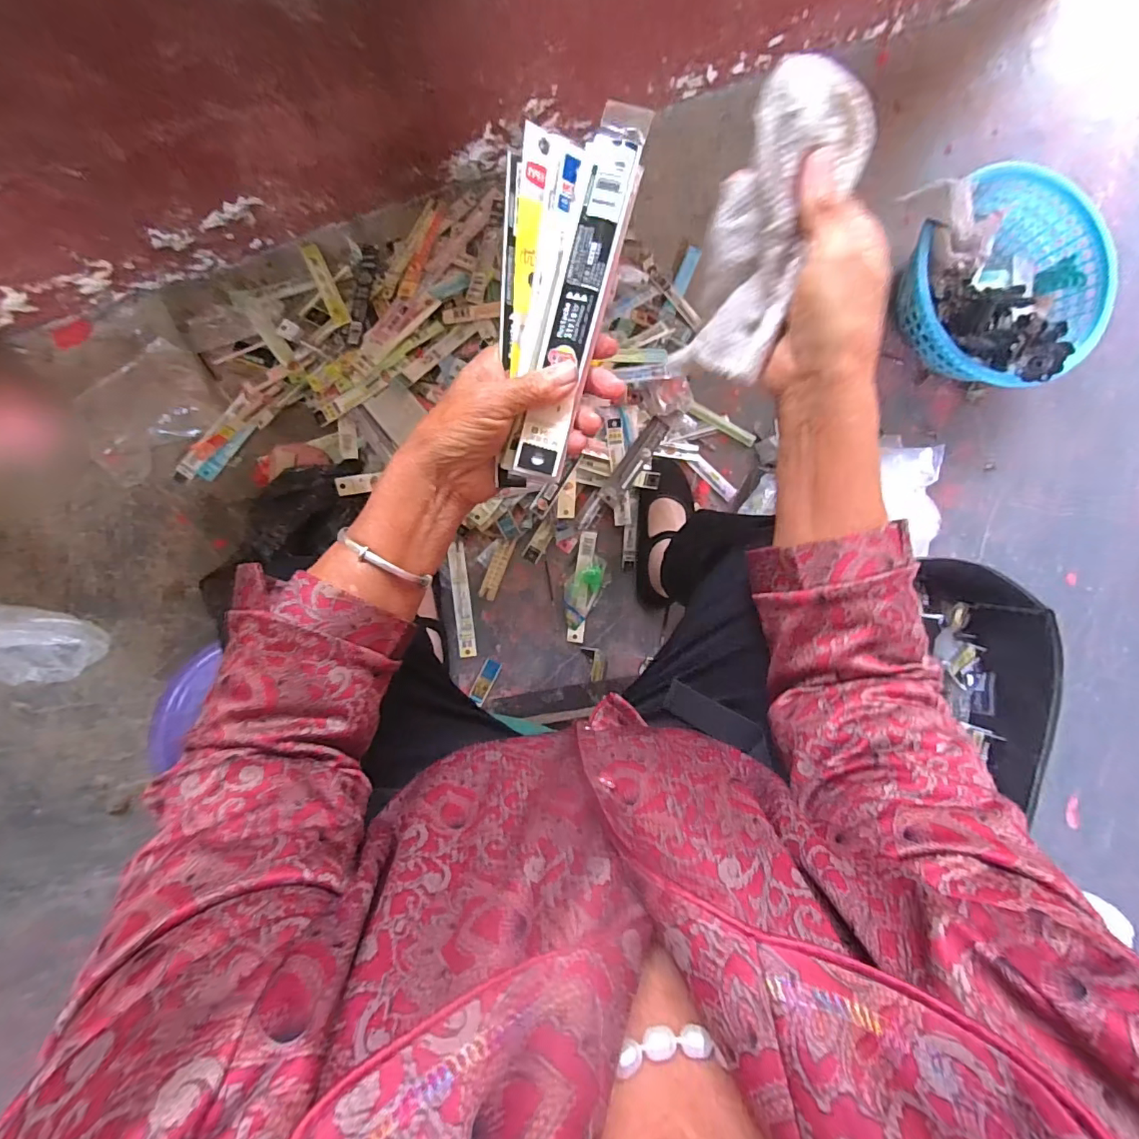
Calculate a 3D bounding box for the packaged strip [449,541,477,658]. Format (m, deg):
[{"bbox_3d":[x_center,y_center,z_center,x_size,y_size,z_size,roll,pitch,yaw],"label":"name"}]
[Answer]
[{"bbox_3d":[-0.165,0.048,0.767,0.025,0.007,0.174,-6,91,-6],"label":"packaged strip"}]

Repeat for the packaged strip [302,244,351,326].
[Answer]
[{"bbox_3d":[-0.361,-0.423,0.739,0.023,0.007,0.135,-23,86,-16],"label":"packaged strip"}]

